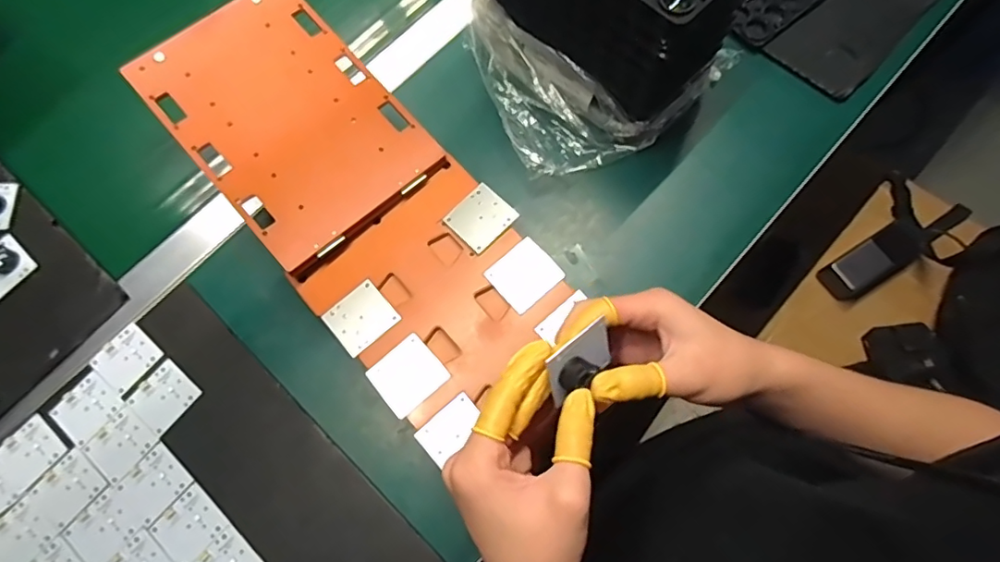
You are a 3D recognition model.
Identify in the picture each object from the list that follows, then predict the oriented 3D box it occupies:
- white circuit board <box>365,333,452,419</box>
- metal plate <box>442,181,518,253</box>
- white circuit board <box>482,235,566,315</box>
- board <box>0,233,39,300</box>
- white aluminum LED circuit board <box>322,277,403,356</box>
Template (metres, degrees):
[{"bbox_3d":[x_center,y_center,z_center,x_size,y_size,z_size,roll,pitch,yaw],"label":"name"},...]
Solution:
[{"bbox_3d":[-0.071,0.072,0.411,0.050,0.004,0.047,-39,75,-10],"label":"white circuit board"},{"bbox_3d":[-0.016,-0.053,0.447,0.045,0.006,0.048,43,79,14],"label":"metal plate"},{"bbox_3d":[0.019,-0.006,0.431,0.049,0.006,0.047,-40,75,-10],"label":"white circuit board"},{"bbox_3d":[-0.446,-0.013,0.474,0.042,0.014,0.049,42,78,14],"label":"board"},{"bbox_3d":[-0.111,0.029,0.427,0.048,0.004,0.045,-40,75,-10],"label":"white aluminum LED circuit board"}]

